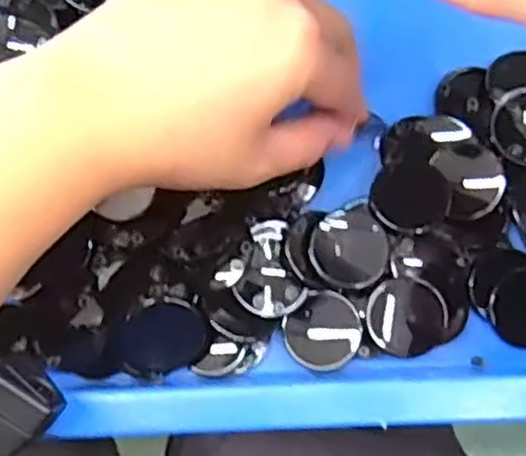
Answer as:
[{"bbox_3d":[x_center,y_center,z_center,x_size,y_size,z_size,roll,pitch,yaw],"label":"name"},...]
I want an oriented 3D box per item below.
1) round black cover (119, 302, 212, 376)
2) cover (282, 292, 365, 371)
[{"bbox_3d":[-0.047,0.053,0.362,0.040,0.010,0.034,6,78,2],"label":"round black cover"},{"bbox_3d":[0.029,0.049,0.361,0.034,0.011,0.036,0,78,1],"label":"cover"}]

